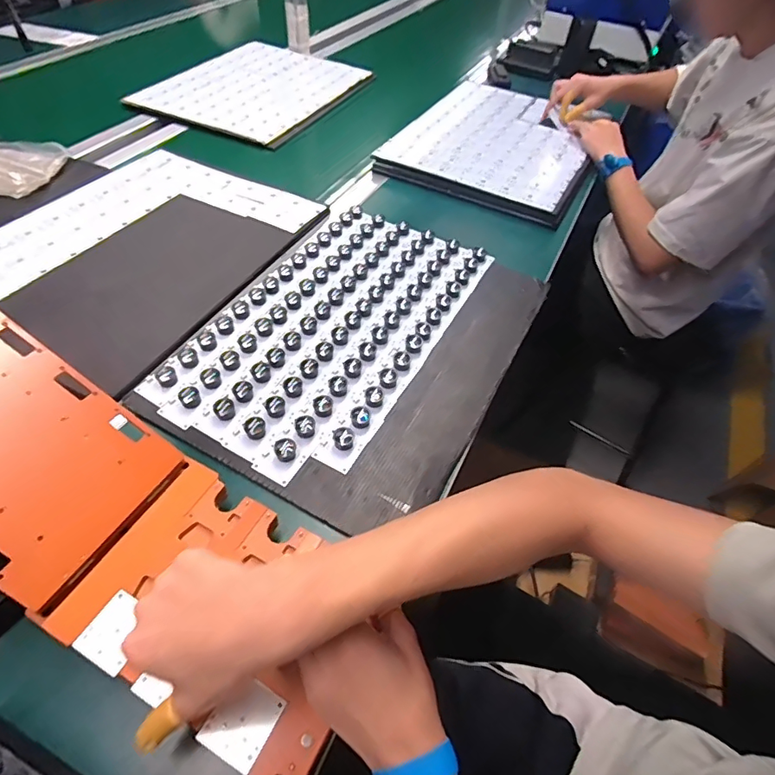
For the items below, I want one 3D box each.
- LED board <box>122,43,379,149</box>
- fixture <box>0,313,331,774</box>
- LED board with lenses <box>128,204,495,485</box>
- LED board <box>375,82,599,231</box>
[{"bbox_3d":[-0.300,-0.711,1.135,0.389,0.013,0.479,20,52,12],"label":"LED board"},{"bbox_3d":[-0.223,0.109,0.393,0.449,0.071,0.172,39,56,3],"label":"fixture"},{"bbox_3d":[-0.062,-0.095,0.650,0.259,0.018,0.466,26,54,16],"label":"LED board with lenses"},{"bbox_3d":[0.232,-0.516,1.008,0.371,0.037,0.497,22,52,13],"label":"LED board"}]

